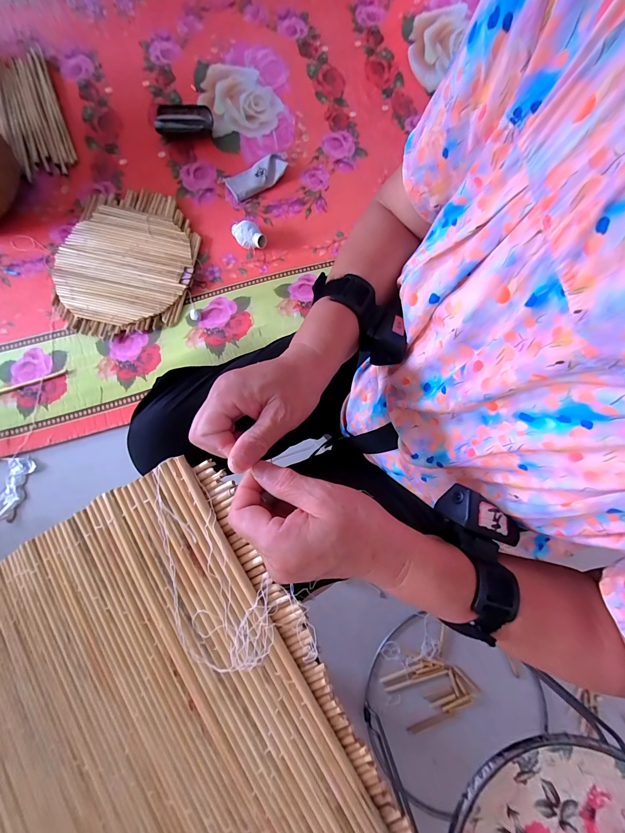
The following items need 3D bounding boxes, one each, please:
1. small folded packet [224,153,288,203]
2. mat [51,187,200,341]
[{"bbox_3d":[-0.149,-0.659,0.867,0.174,0.033,0.083,-30,80,-6],"label":"small folded packet"},{"bbox_3d":[-0.474,-0.389,0.797,0.337,0.043,0.397,8,79,1],"label":"mat"}]

